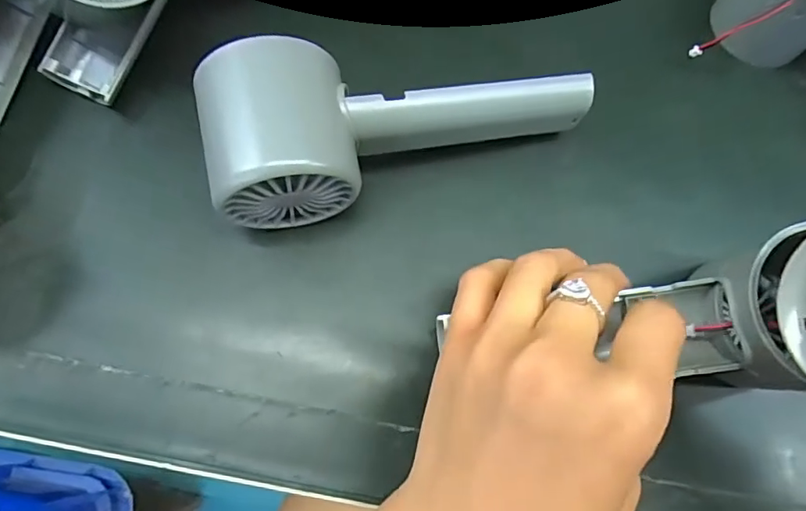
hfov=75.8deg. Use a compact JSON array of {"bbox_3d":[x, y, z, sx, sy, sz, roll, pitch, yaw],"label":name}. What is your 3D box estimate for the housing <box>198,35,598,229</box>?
[{"bbox_3d":[0.003,-0.052,0.206,0.152,0.043,0.059,-10,73,-6],"label":"housing"}]

